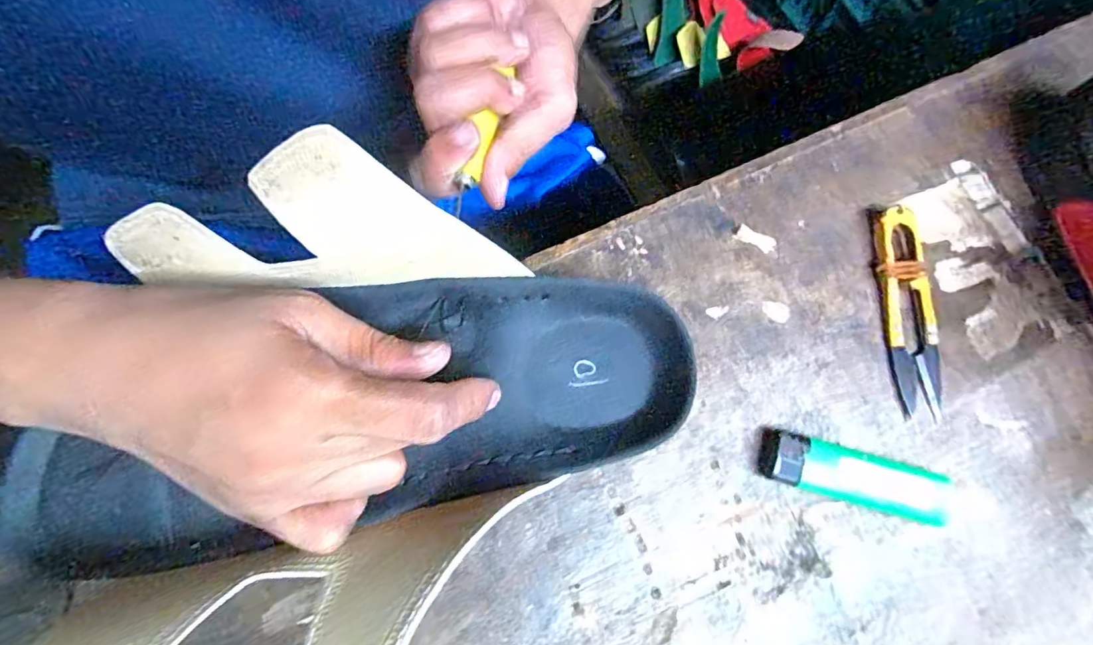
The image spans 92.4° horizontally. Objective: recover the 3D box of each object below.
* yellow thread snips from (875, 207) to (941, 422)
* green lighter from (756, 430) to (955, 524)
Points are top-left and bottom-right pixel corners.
[{"bbox_3d":[0.176,-0.006,0.253,0.023,0.011,0.098,-1,77,-2],"label":"yellow thread snips"},{"bbox_3d":[0.138,0.069,0.234,0.082,0.012,0.022,16,77,2],"label":"green lighter"}]

